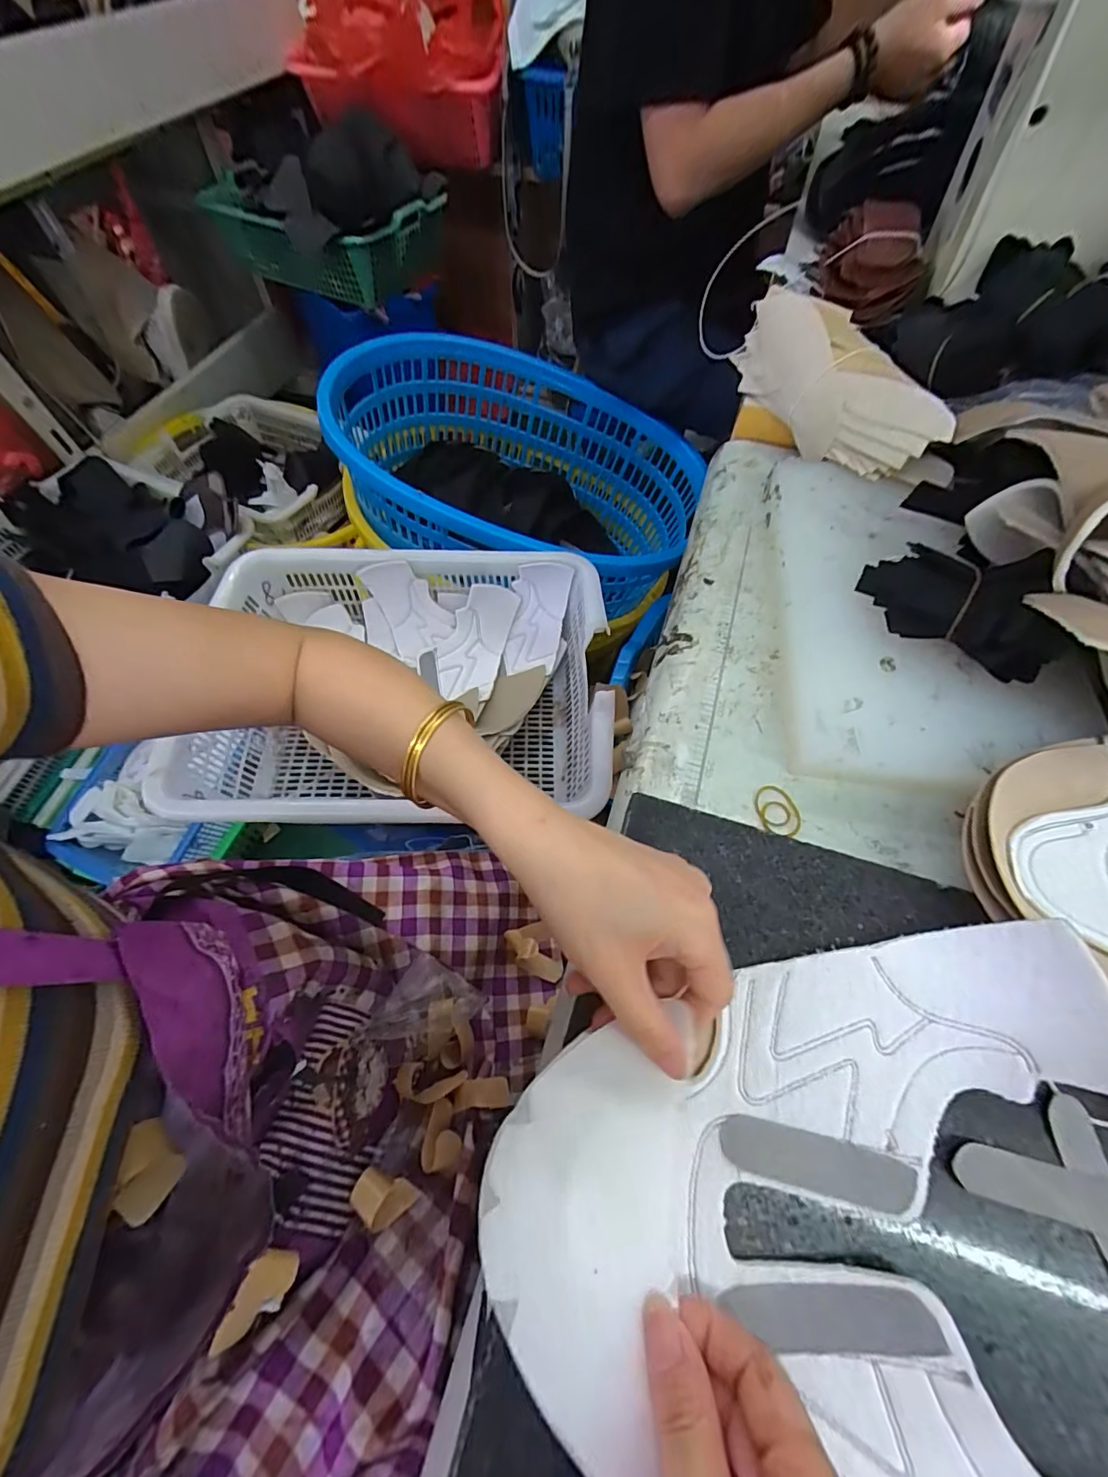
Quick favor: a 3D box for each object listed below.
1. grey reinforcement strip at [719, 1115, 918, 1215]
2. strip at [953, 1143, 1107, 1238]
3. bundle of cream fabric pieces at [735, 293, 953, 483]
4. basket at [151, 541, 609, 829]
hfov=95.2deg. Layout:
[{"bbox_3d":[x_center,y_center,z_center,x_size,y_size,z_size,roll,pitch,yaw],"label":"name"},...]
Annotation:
[{"bbox_3d":[0.115,0.187,0.222,0.082,0.004,0.021,13,57,5],"label":"grey reinforcement strip"},{"bbox_3d":[0.218,0.198,0.222,0.080,0.004,0.021,14,63,6],"label":"strip"},{"bbox_3d":[0.250,-0.325,0.459,0.087,0.059,0.227,-14,64,-9],"label":"bundle of cream fabric pieces"},{"bbox_3d":[-0.155,-0.059,0.607,0.420,0.135,0.318,0,62,-2],"label":"basket"}]

